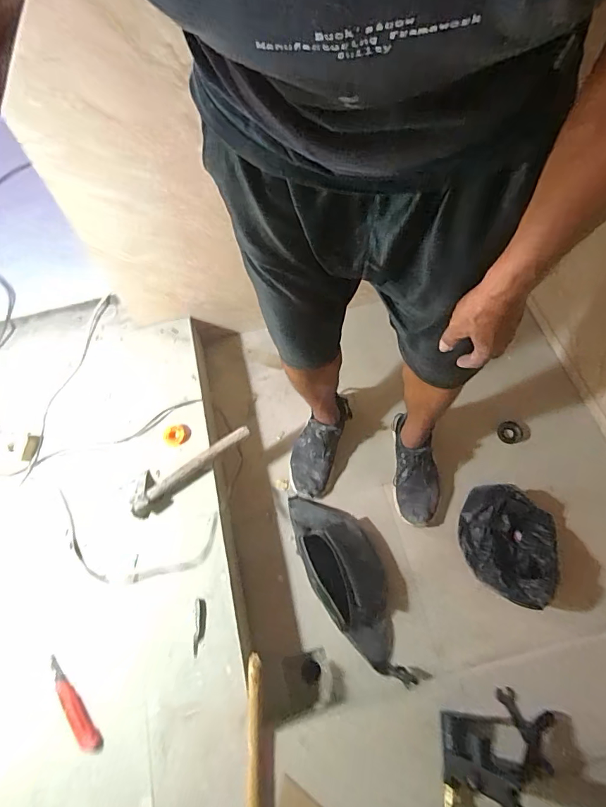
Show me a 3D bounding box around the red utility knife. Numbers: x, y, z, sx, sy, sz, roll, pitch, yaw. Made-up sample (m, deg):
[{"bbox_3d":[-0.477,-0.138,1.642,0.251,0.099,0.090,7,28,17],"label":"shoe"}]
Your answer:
[{"bbox_3d":[-0.448,0.585,0.838,0.034,0.016,0.195,-41,70,-17],"label":"red utility knife"}]

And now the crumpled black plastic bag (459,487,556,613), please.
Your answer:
[{"bbox_3d":[0.486,0.323,1.016,0.220,0.060,0.266,15,65,10],"label":"crumpled black plastic bag"}]

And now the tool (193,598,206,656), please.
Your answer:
[{"bbox_3d":[-0.211,0.455,0.884,0.024,0.006,0.103,-3,64,-1],"label":"tool"}]

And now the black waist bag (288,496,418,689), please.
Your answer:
[{"bbox_3d":[0.108,0.404,0.995,0.178,0.092,0.451,-22,64,-8],"label":"black waist bag"}]

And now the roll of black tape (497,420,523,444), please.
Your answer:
[{"bbox_3d":[0.561,0.078,1.172,0.076,0.014,0.064,-41,70,-17],"label":"roll of black tape"}]

